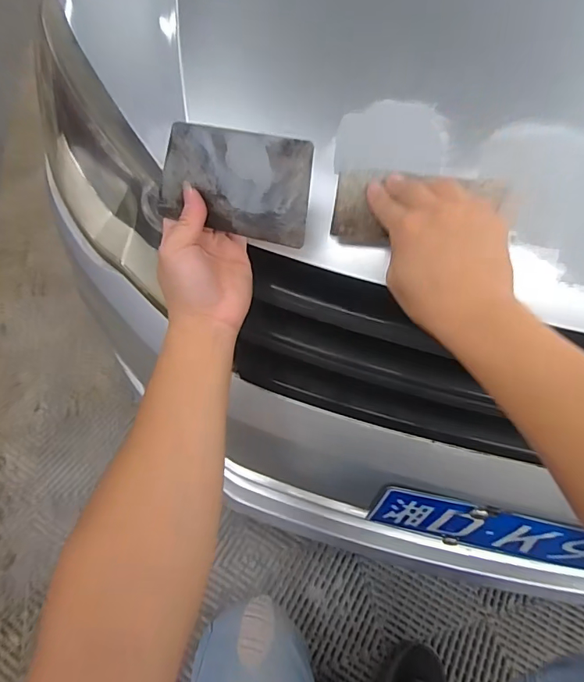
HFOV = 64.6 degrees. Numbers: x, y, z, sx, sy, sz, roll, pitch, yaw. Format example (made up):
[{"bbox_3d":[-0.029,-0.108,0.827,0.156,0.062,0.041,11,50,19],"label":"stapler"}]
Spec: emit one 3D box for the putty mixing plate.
[{"bbox_3d":[-0.045,-0.116,0.340,0.126,0.073,0.004,17,33,19],"label":"putty mixing plate"}]

